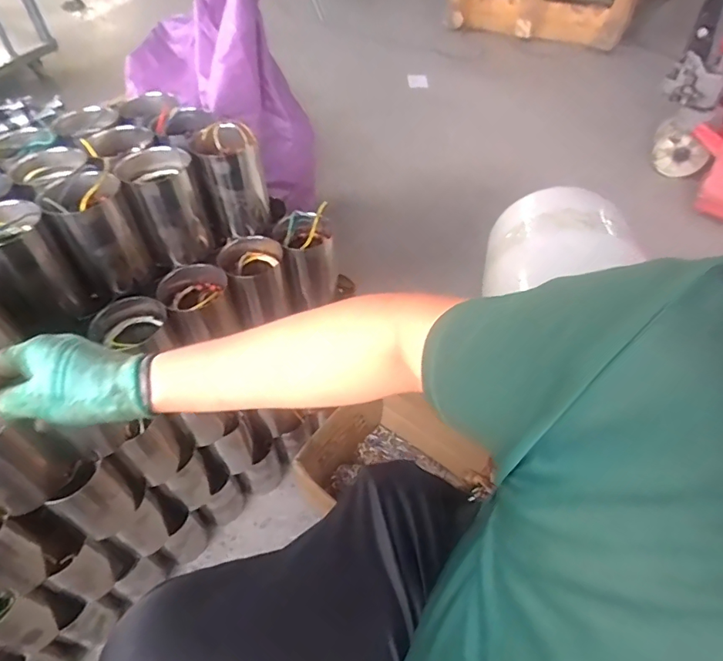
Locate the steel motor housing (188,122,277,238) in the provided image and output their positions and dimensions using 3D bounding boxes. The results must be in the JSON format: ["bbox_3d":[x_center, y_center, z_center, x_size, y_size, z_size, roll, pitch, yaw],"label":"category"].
[{"bbox_3d":[-0.185,-0.220,0.694,0.088,0.148,0.078,-12,49,-9],"label":"steel motor housing"}]

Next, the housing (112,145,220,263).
[{"bbox_3d":[-0.262,-0.168,0.653,0.088,0.131,0.077,-20,50,-15],"label":"housing"}]

